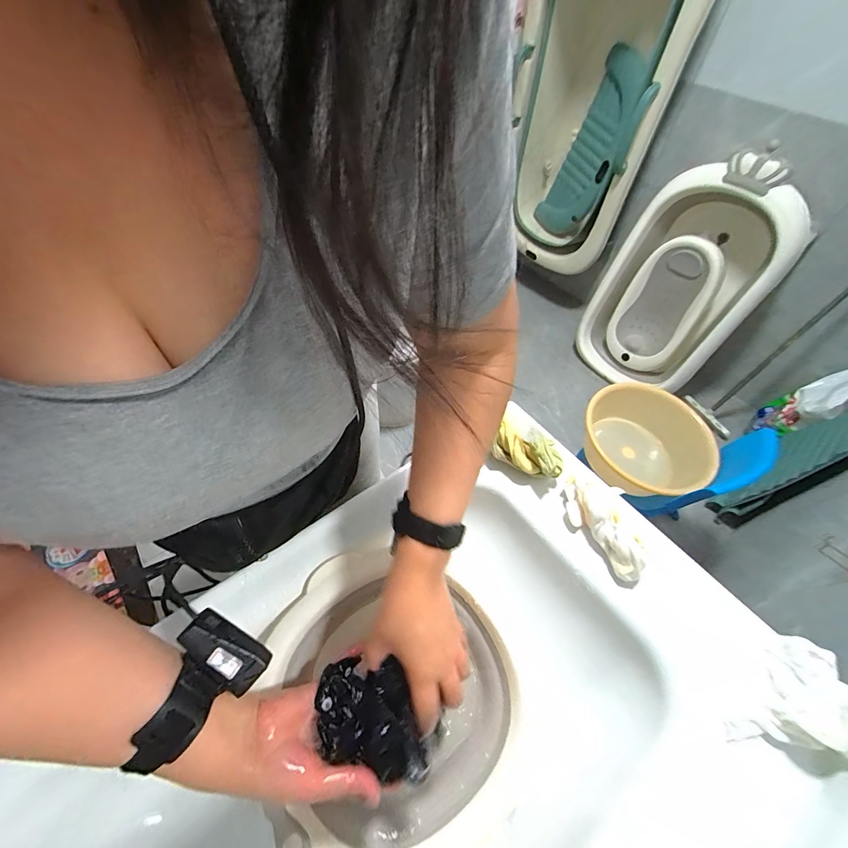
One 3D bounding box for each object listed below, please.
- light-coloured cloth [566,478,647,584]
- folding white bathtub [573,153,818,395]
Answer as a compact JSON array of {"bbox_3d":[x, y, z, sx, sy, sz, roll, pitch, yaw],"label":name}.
[{"bbox_3d":[0.209,0.121,0.445,0.031,0.044,0.123,-24,58,-17],"label":"light-coloured cloth"},{"bbox_3d":[0.873,-0.468,1.345,0.486,0.748,0.194,39,63,24],"label":"folding white bathtub"}]

